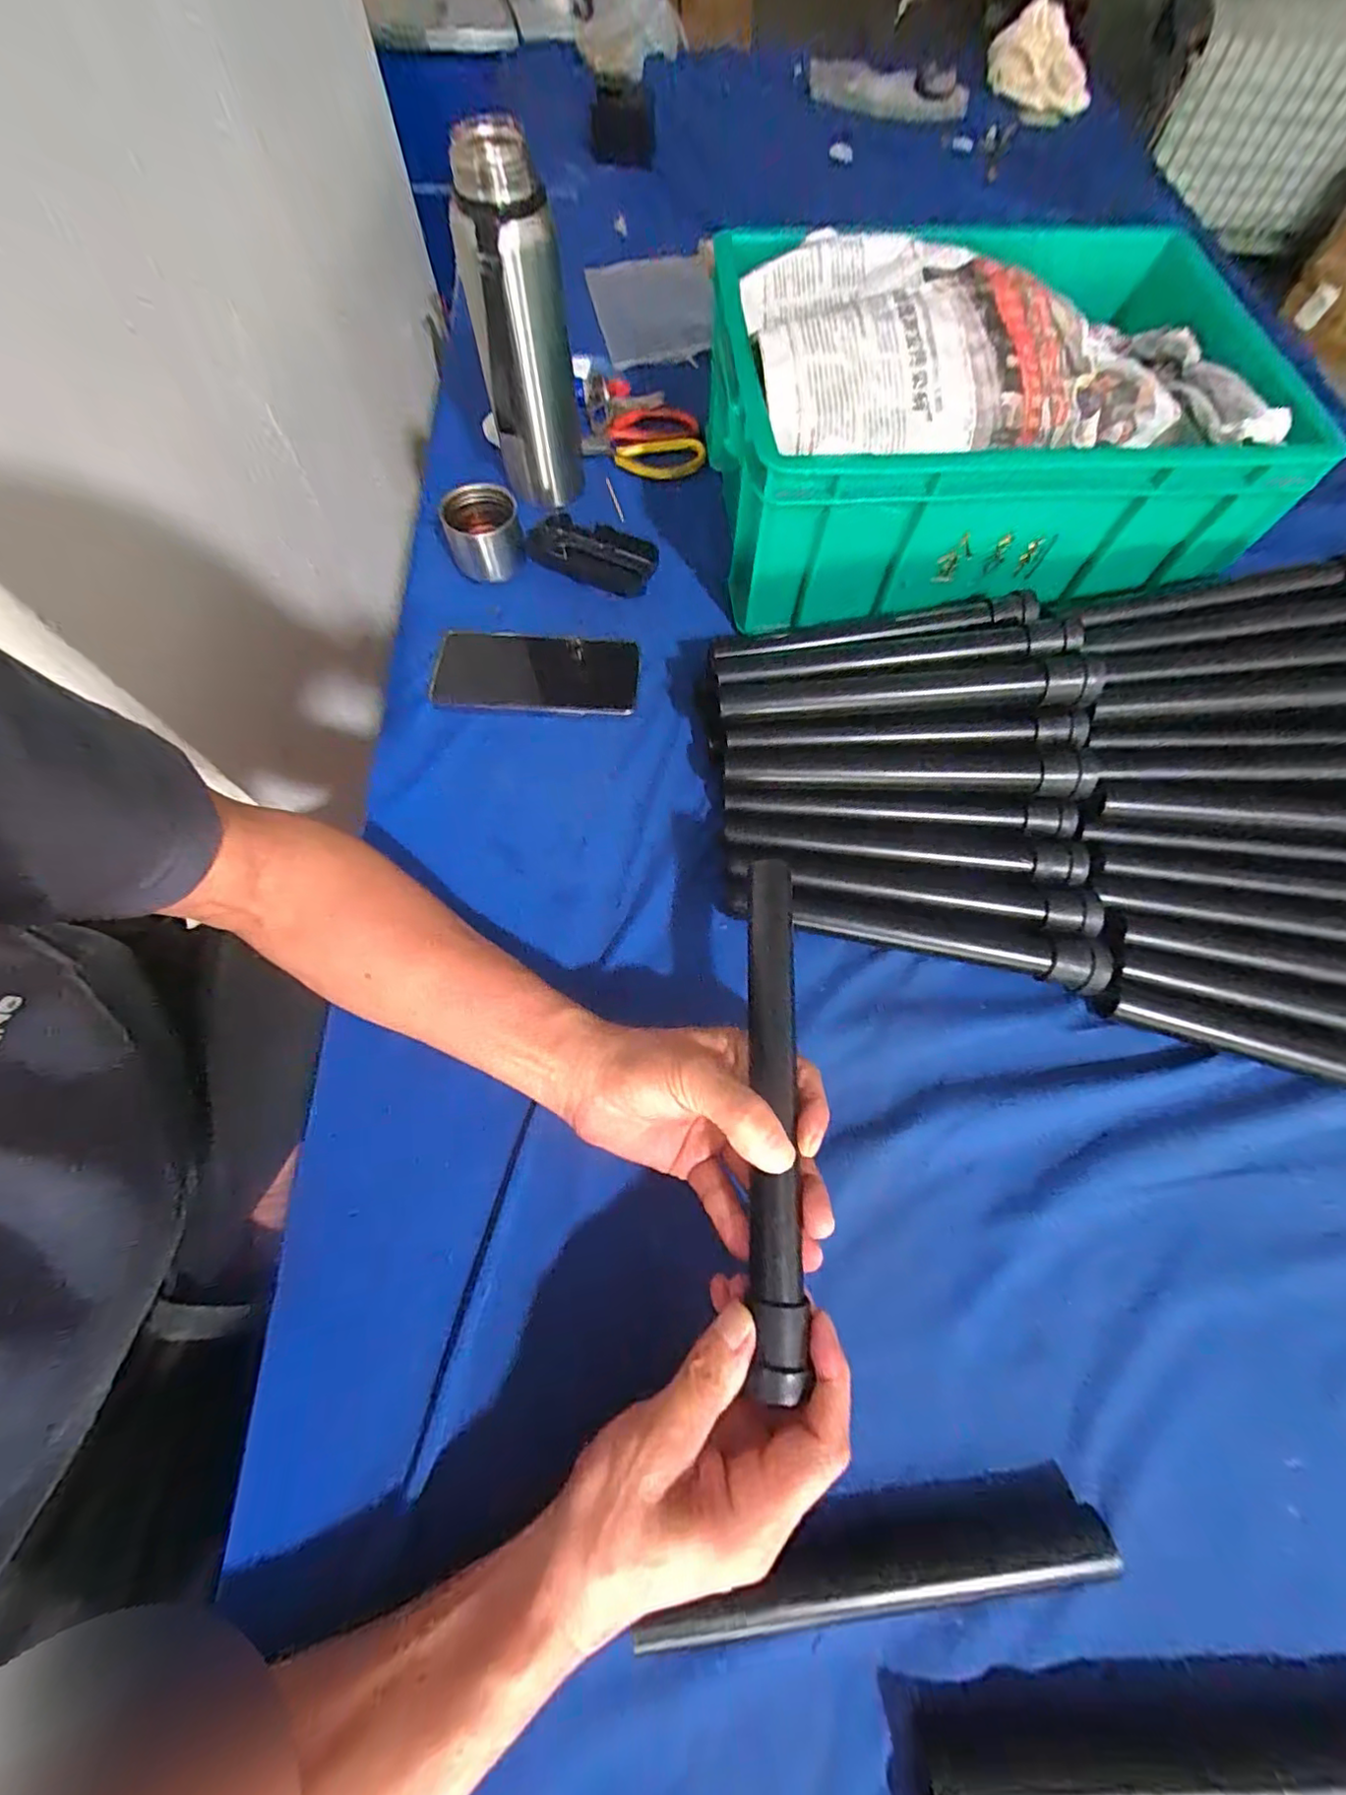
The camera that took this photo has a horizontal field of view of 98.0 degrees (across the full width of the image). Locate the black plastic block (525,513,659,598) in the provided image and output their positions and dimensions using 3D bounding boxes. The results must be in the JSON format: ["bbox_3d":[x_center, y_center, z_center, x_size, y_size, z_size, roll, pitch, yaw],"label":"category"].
[{"bbox_3d":[-0.072,-0.306,0.523,0.115,0.025,0.043,19,66,8],"label":"black plastic block"}]

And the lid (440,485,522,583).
[{"bbox_3d":[-0.163,-0.313,0.504,0.064,0.044,0.056,-14,66,-8],"label":"lid"}]

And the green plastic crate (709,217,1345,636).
[{"bbox_3d":[0.251,-0.401,0.492,0.412,0.146,0.299,-4,65,-3],"label":"green plastic crate"}]

